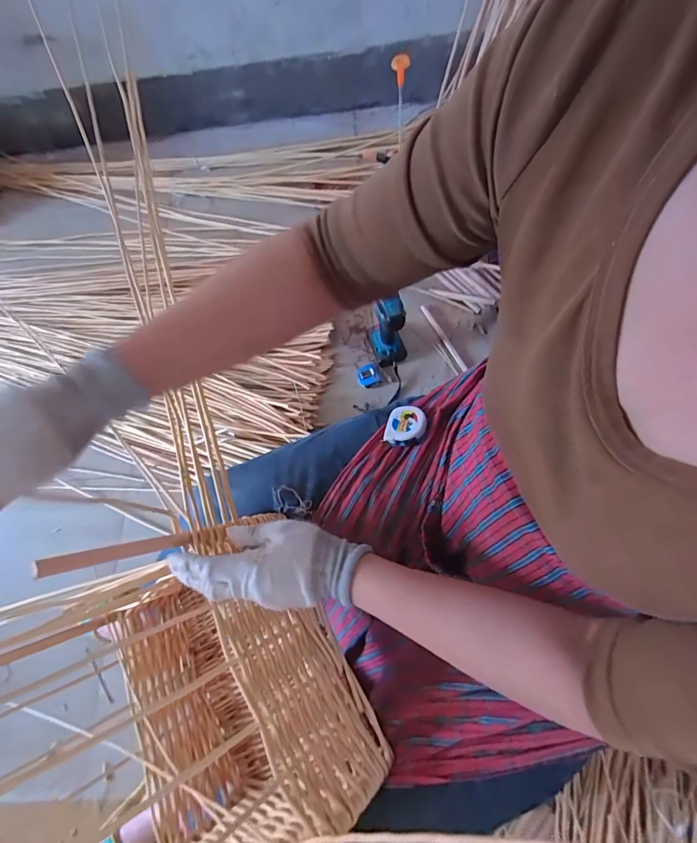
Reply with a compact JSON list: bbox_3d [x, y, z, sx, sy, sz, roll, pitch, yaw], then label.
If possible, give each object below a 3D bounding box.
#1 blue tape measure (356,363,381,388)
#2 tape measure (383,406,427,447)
[{"bbox_3d":[0.048,-0.110,0.995,0.054,0.029,0.048,-15,68,-3],"label":"blue tape measure"},{"bbox_3d":[0.077,0.008,0.535,0.053,0.027,0.053,5,61,27],"label":"tape measure"}]

